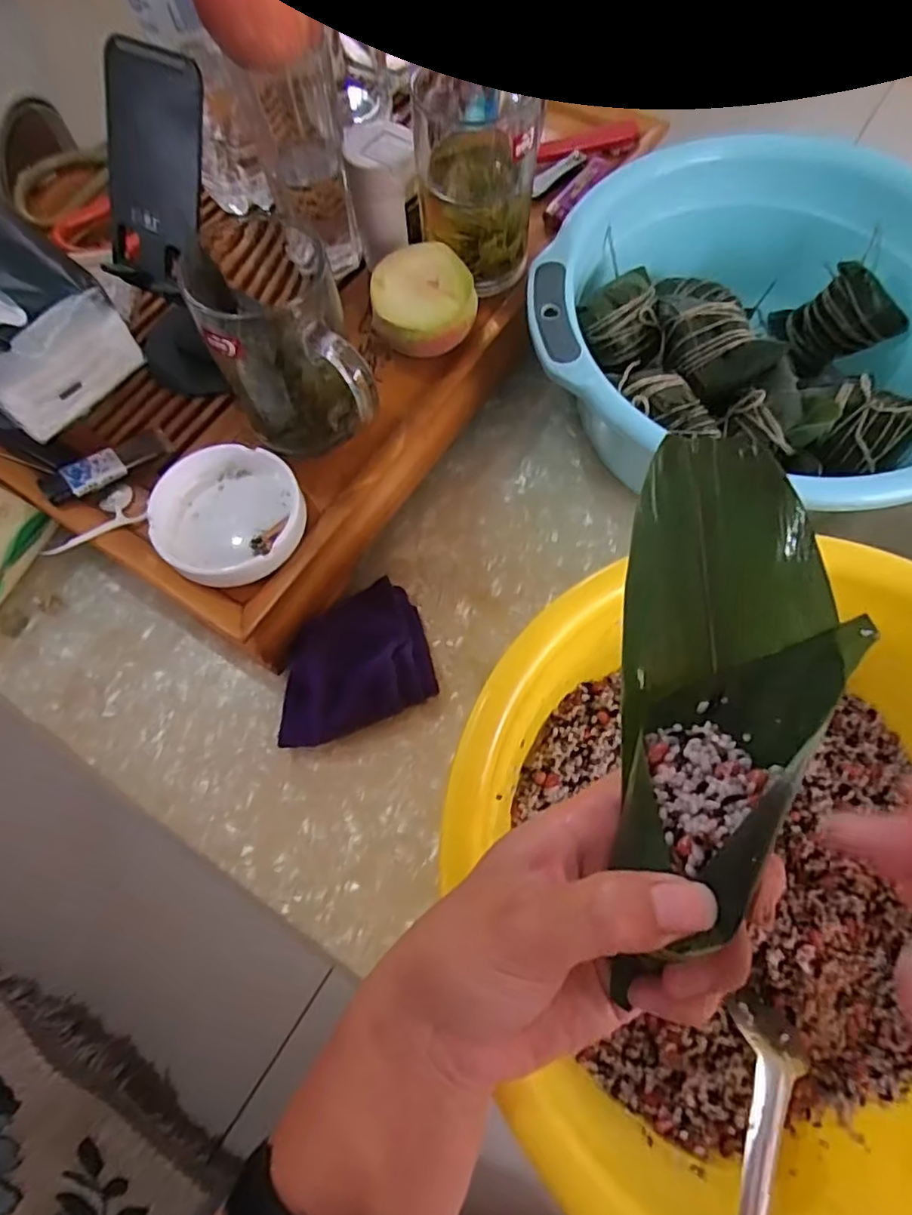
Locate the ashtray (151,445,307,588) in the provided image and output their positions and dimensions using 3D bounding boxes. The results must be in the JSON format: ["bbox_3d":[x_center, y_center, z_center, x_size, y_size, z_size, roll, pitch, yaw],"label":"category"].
[{"bbox_3d":[-0.137,-0.055,0.366,0.088,0.024,0.085,0,69,1],"label":"ashtray"}]

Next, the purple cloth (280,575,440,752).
[{"bbox_3d":[-0.070,0.037,0.398,0.105,0.039,0.082,-23,70,-7],"label":"purple cloth"}]

